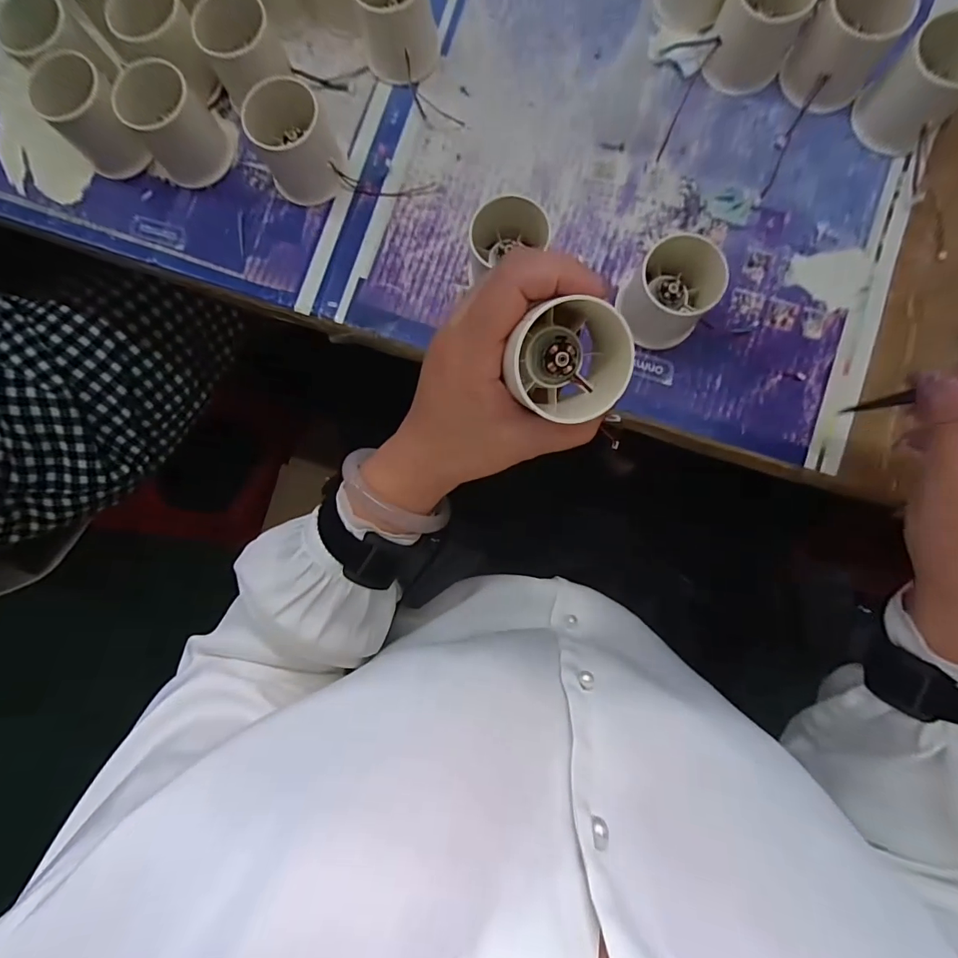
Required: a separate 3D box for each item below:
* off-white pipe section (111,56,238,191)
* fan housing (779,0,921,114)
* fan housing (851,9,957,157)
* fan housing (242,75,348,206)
[{"bbox_3d":[-0.213,-0.248,0.320,0.056,0.050,0.052,-42,85,1],"label":"off-white pipe section"},{"bbox_3d":[0.235,-0.278,0.298,0.055,0.050,0.049,33,89,5],"label":"fan housing"},{"bbox_3d":[0.285,-0.253,0.292,0.050,0.049,0.047,43,90,5],"label":"fan housing"},{"bbox_3d":[-0.128,-0.237,0.318,0.052,0.046,0.065,-25,86,2],"label":"fan housing"}]

